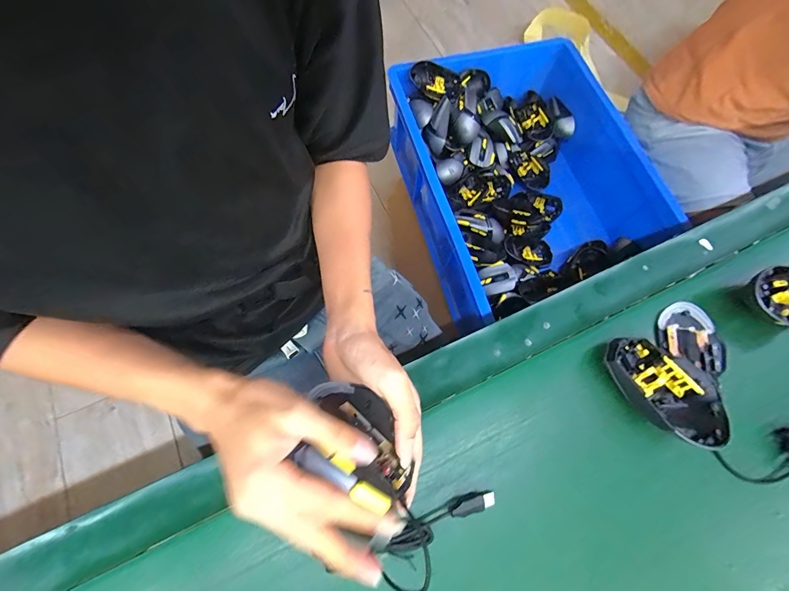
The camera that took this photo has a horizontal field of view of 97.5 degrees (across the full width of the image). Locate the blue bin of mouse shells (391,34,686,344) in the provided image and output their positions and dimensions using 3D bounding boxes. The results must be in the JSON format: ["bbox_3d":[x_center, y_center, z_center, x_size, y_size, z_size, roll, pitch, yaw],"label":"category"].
[{"bbox_3d":[0.271,-0.269,0.798,0.450,0.197,0.635,-14,74,-11],"label":"blue bin of mouse shells"}]

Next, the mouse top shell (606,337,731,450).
[{"bbox_3d":[0.274,0.094,0.359,0.080,0.047,0.118,-41,80,-16],"label":"mouse top shell"}]

